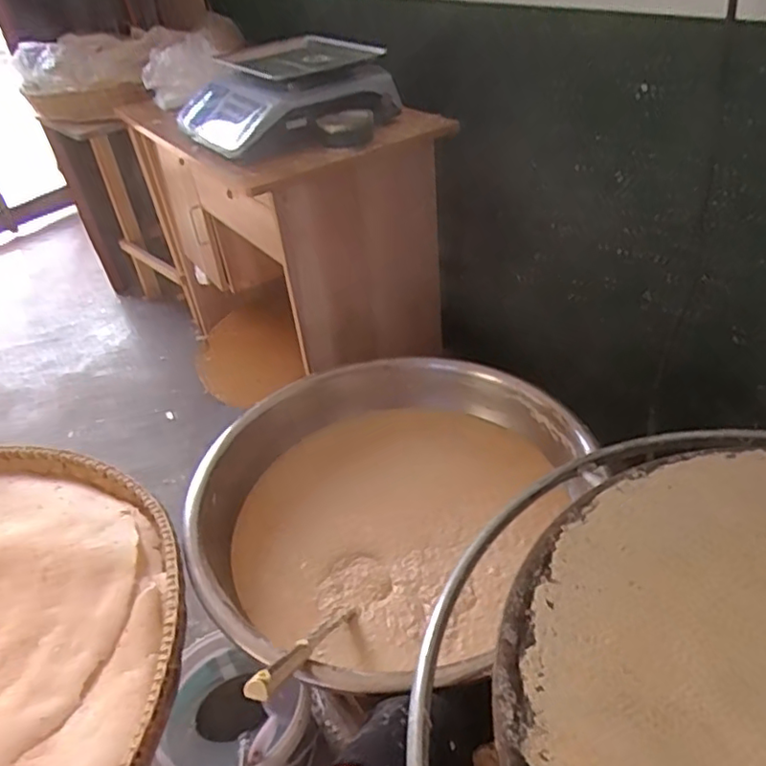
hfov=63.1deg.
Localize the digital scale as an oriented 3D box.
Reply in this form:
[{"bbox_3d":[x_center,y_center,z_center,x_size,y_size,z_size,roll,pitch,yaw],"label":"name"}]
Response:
[{"bbox_3d":[-0.171,-0.517,1.133,0.276,0.139,0.382,-31,44,-27],"label":"digital scale"}]

